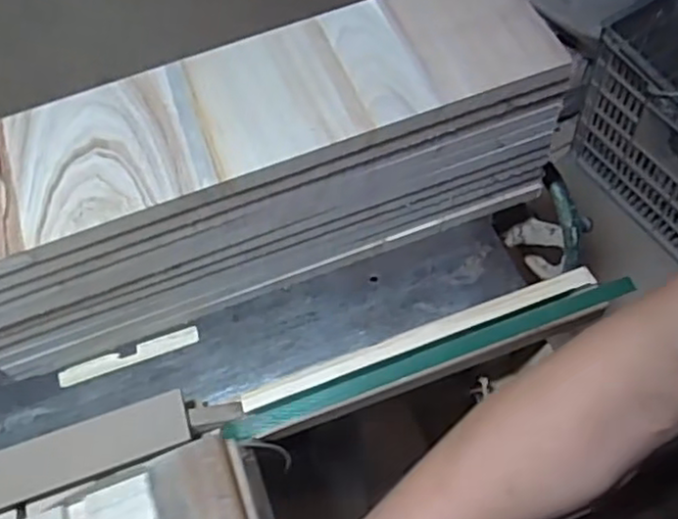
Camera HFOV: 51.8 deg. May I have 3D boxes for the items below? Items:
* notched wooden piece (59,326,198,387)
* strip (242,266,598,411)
[{"bbox_3d":[-0.204,0.093,0.678,0.135,0.005,0.016,-19,62,-6],"label":"notched wooden piece"},{"bbox_3d":[0.076,0.068,0.623,0.333,0.010,0.017,-19,62,-6],"label":"strip"}]

